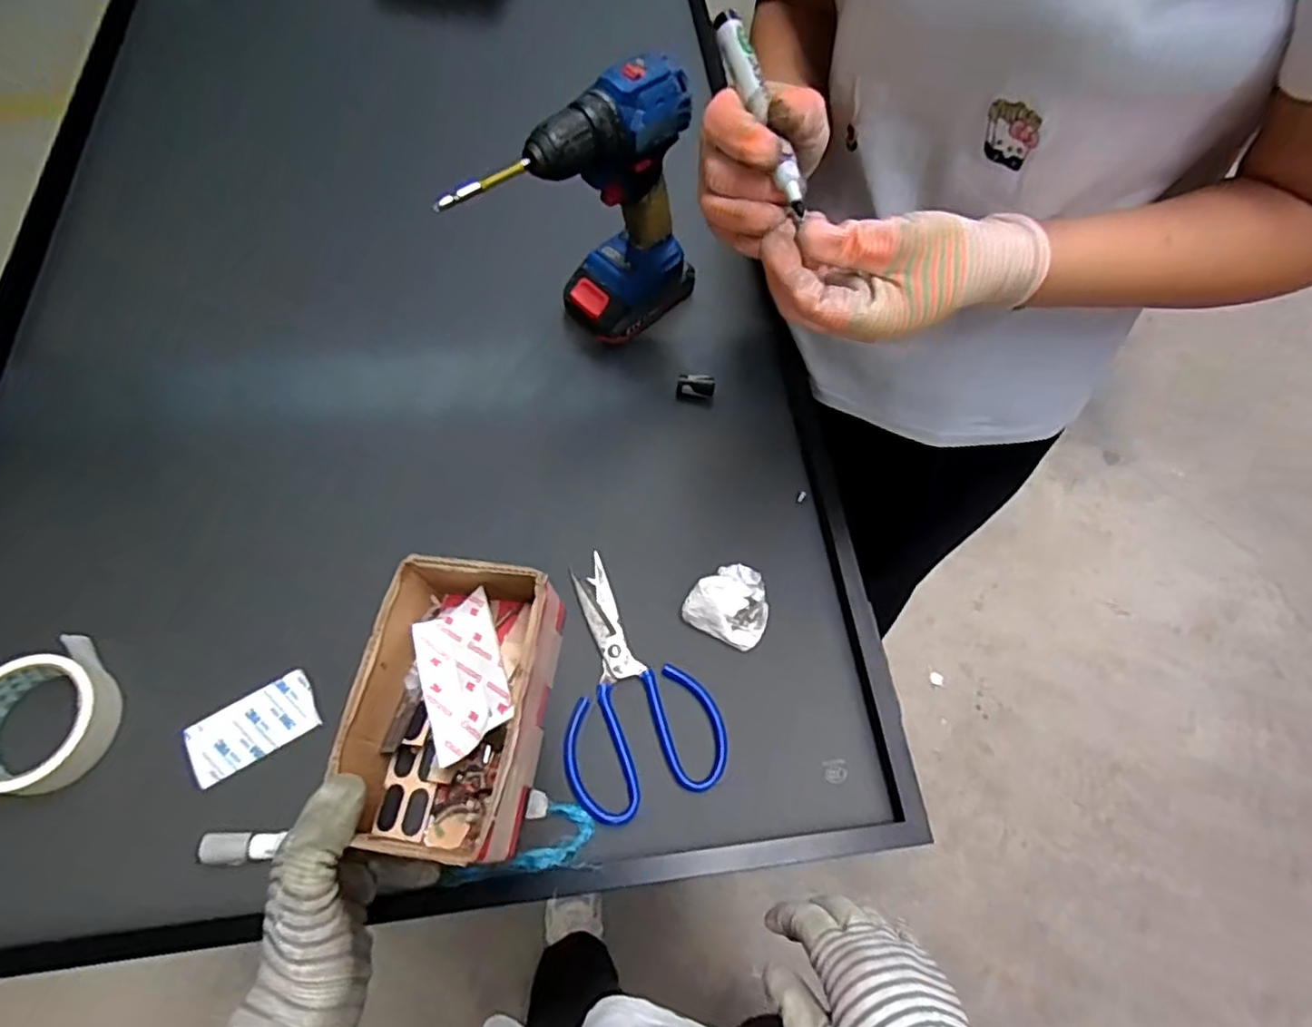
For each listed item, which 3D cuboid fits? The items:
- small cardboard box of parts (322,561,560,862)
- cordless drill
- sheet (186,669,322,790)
[{"bbox_3d":[-0.108,0.104,0.358,0.091,0.061,0.148,6,68,5],"label":"small cardboard box of parts"},{"bbox_3d":[-0.053,-0.243,0.572,0.202,0.222,0.064,-37,72,-16],"label":"cordless drill"},{"bbox_3d":[-0.305,0.162,0.502,0.088,0.008,0.046,-28,74,-19],"label":"sheet"}]

